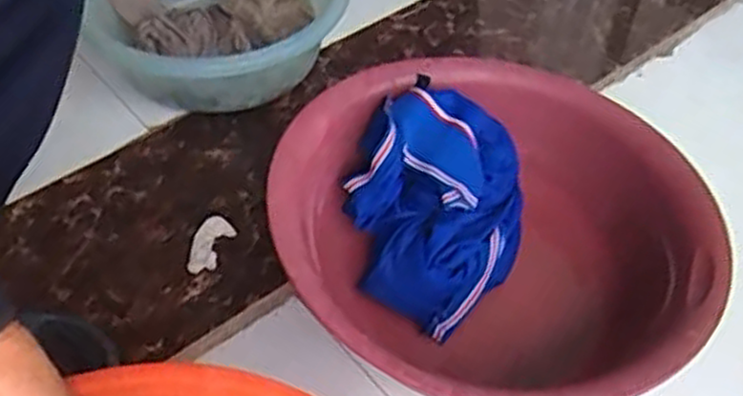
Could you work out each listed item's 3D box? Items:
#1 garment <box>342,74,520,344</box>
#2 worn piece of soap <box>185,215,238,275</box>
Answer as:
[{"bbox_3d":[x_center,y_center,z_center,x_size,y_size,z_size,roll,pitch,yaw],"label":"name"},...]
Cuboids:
[{"bbox_3d":[0.056,0.010,0.716,0.165,0.124,0.199,13,51,10],"label":"garment"},{"bbox_3d":[-0.160,0.047,0.747,0.036,0.014,0.063,16,51,13],"label":"worn piece of soap"}]

